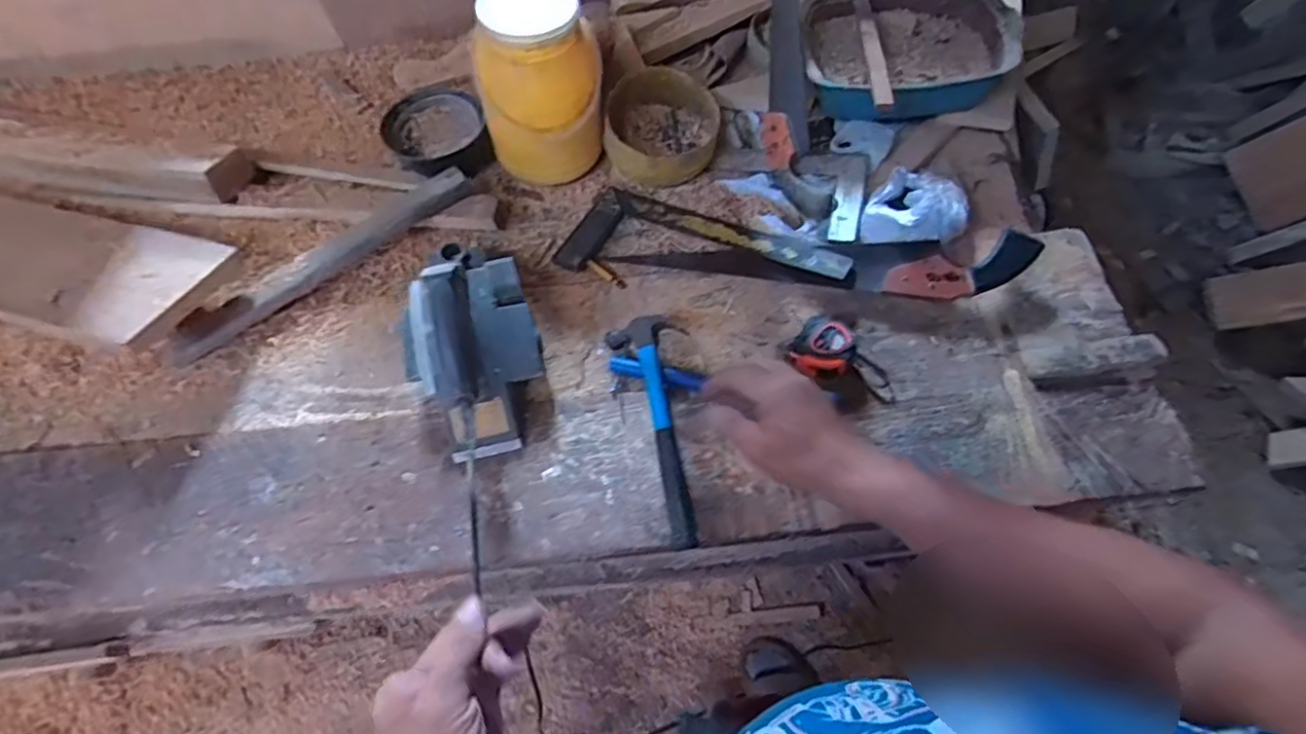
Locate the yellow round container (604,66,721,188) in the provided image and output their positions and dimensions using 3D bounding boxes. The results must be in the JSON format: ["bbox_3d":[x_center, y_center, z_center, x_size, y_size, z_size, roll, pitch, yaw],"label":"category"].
[{"bbox_3d":[0.015,-0.339,0.902,0.150,0.082,0.161,1,63,-1],"label":"yellow round container"}]

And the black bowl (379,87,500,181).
[{"bbox_3d":[-0.302,-0.324,0.900,0.138,0.061,0.159,-18,64,-9],"label":"black bowl"}]

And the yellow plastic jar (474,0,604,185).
[{"bbox_3d":[-0.144,-0.350,0.822,0.154,0.214,0.143,-11,64,-7],"label":"yellow plastic jar"}]

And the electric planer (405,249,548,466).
[{"bbox_3d":[-0.203,-0.035,0.704,0.143,0.155,0.252,-19,64,-10],"label":"electric planer"}]

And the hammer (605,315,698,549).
[{"bbox_3d":[0.008,0.064,0.707,0.092,0.048,0.265,-7,63,-4],"label":"hammer"}]

